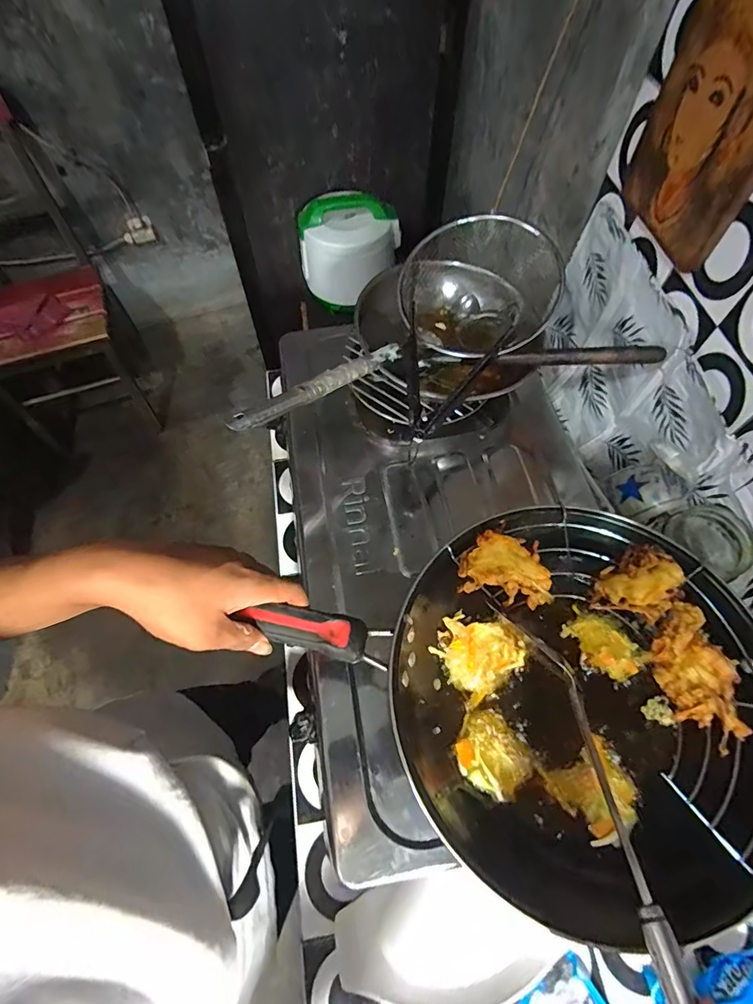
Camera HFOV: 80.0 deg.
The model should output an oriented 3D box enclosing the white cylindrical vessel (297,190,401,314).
[{"bbox_3d":[-0.066,-0.631,1.142,0.190,0.205,0.198,36,68,18],"label":"white cylindrical vessel"}]

